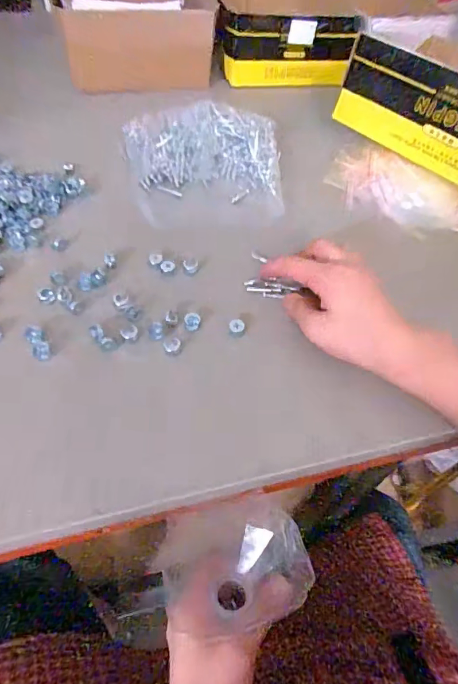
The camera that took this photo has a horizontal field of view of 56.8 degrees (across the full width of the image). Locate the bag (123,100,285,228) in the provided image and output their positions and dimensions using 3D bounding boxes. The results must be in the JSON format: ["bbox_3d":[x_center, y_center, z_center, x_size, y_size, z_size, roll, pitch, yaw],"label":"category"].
[{"bbox_3d":[-0.030,-0.222,0.512,0.191,0.041,0.180,-3,54,-7],"label":"bag"}]

